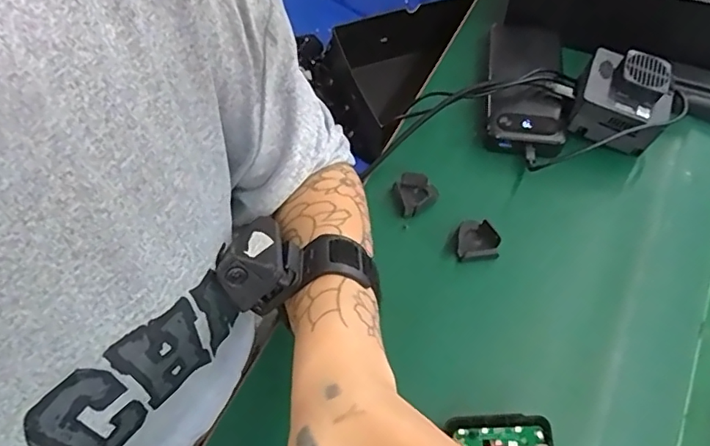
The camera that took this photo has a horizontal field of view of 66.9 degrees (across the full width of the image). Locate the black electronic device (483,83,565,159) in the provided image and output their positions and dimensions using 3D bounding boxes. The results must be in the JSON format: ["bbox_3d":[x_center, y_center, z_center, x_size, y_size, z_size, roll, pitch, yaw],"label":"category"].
[{"bbox_3d":[0.160,-0.095,0.506,0.068,0.030,0.068,16,62,6],"label":"black electronic device"}]

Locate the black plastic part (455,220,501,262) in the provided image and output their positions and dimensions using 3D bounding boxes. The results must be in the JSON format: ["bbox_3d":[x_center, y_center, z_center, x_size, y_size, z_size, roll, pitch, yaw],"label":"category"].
[{"bbox_3d":[0.102,0.013,0.452,0.034,0.015,0.037,5,62,1],"label":"black plastic part"}]

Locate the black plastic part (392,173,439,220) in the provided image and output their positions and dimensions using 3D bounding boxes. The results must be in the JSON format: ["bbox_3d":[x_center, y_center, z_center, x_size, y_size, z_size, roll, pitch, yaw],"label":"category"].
[{"bbox_3d":[0.051,-0.027,0.475,0.037,0.017,0.034,-32,68,-18],"label":"black plastic part"}]

